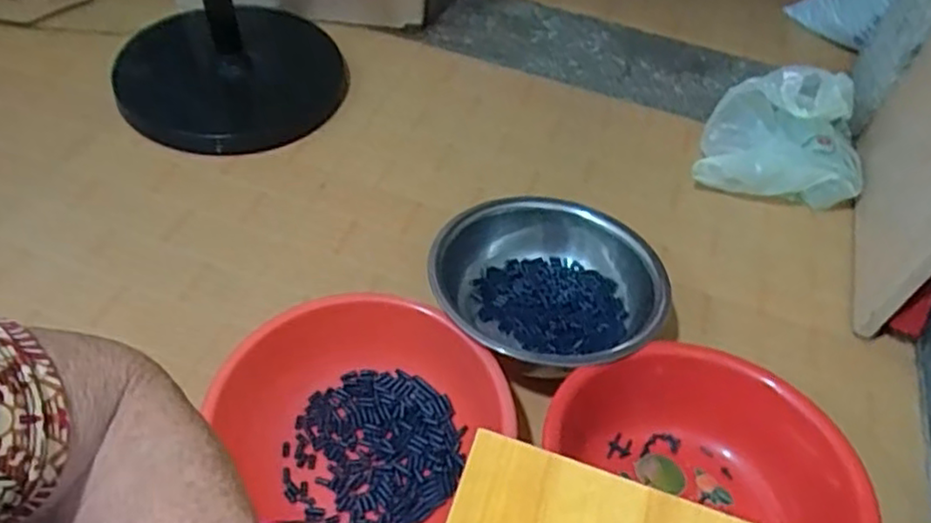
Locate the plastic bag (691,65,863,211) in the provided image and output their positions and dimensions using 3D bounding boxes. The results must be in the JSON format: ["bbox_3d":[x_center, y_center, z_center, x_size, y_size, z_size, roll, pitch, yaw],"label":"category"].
[{"bbox_3d":[0.583,-0.224,1.233,0.288,0.211,0.172,16,51,7],"label":"plastic bag"}]

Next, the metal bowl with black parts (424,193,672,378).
[{"bbox_3d":[0.111,0.048,0.994,0.333,0.117,0.297,18,51,8],"label":"metal bowl with black parts"}]

